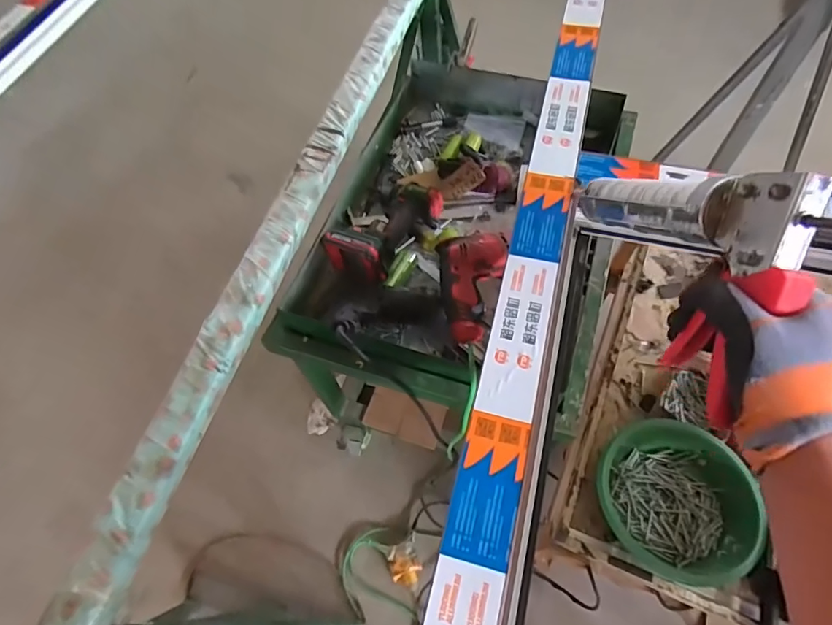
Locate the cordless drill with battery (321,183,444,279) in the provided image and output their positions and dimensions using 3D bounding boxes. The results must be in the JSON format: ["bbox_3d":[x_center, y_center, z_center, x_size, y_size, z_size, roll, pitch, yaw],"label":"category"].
[{"bbox_3d":[-0.058,-0.158,0.872,0.131,0.079,0.223,27,54,17],"label":"cordless drill with battery"}]

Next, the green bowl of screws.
[{"bbox_3d":[0.370,0.276,0.712,0.195,0.070,0.179,-2,61,3],"label":"green bowl of screws"}]

